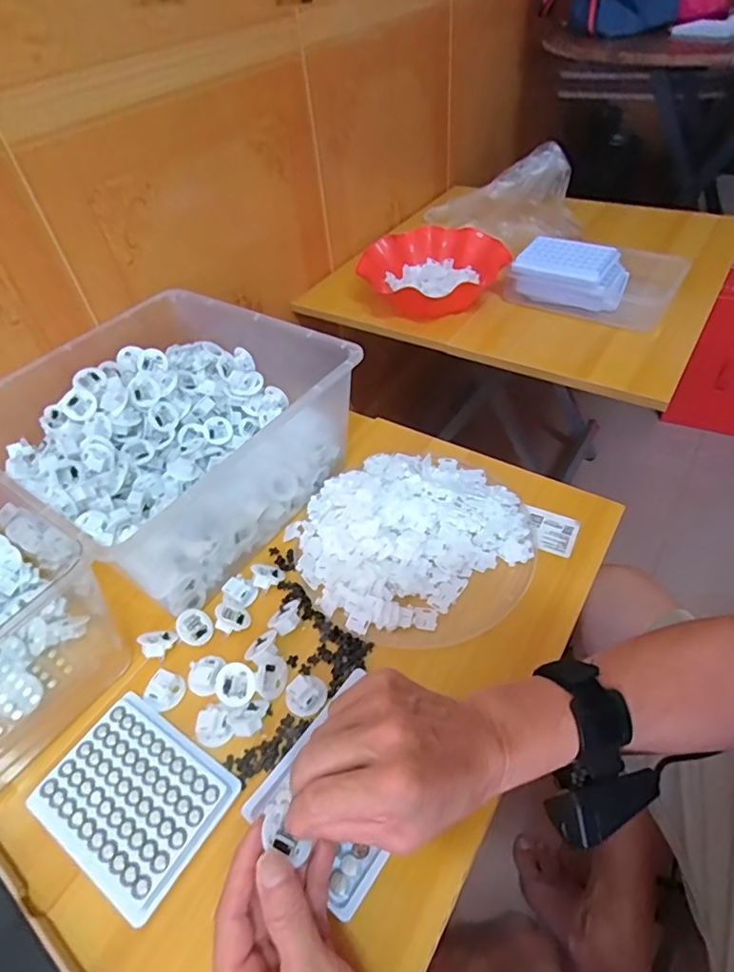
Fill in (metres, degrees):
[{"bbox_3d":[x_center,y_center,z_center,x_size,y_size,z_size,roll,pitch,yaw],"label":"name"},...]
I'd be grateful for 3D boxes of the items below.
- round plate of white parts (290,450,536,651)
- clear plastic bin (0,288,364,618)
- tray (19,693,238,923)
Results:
[{"bbox_3d":[0.047,0.045,0.514,0.224,0.046,0.210,-3,47,3],"label":"round plate of white parts"},{"bbox_3d":[-0.208,-0.052,0.560,0.308,0.137,0.298,22,53,25],"label":"clear plastic bin"},{"bbox_3d":[-0.169,0.224,0.385,0.126,0.012,0.098,23,53,25],"label":"tray"}]

